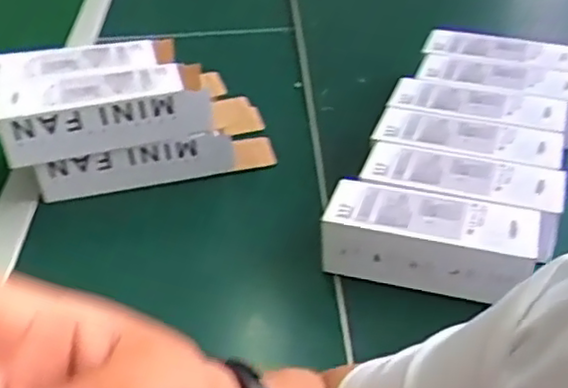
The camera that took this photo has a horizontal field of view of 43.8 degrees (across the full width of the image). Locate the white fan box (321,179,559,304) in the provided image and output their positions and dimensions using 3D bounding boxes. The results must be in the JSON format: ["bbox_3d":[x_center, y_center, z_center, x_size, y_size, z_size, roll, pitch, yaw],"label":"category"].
[{"bbox_3d":[0.130,0.040,0.609,0.181,0.057,0.067,11,39,15],"label":"white fan box"}]

